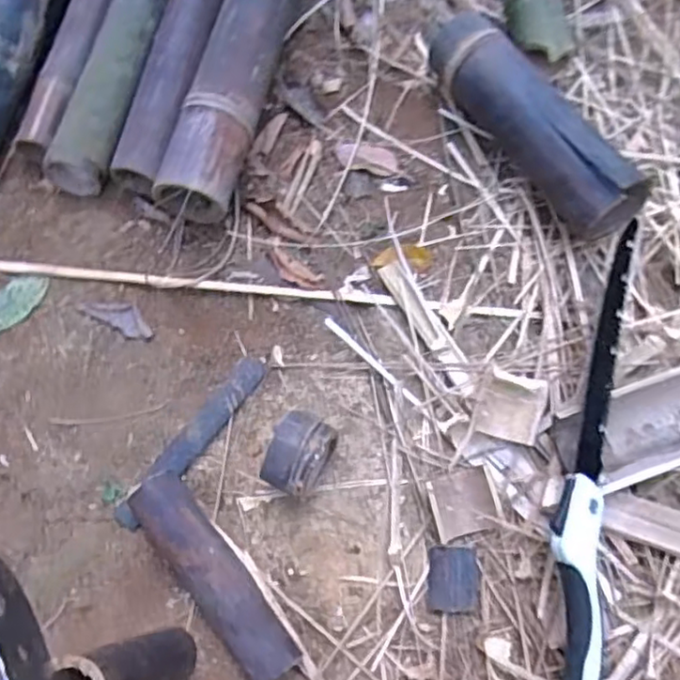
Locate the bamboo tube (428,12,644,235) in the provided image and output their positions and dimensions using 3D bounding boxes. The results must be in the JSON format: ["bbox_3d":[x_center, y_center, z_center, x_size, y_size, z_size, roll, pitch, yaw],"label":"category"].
[{"bbox_3d":[0.217,-0.258,0.755,0.090,0.102,0.325,-27,70,-10],"label":"bamboo tube"}]

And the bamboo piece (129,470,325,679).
[{"bbox_3d":[-0.114,0.233,0.614,0.055,0.059,0.237,-38,73,-12],"label":"bamboo piece"}]

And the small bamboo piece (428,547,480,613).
[{"bbox_3d":[0.113,0.236,0.634,0.048,0.009,0.059,2,69,2],"label":"small bamboo piece"}]

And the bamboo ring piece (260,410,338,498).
[{"bbox_3d":[-0.042,0.117,0.643,0.054,0.081,0.081,29,73,12],"label":"bamboo ring piece"}]

